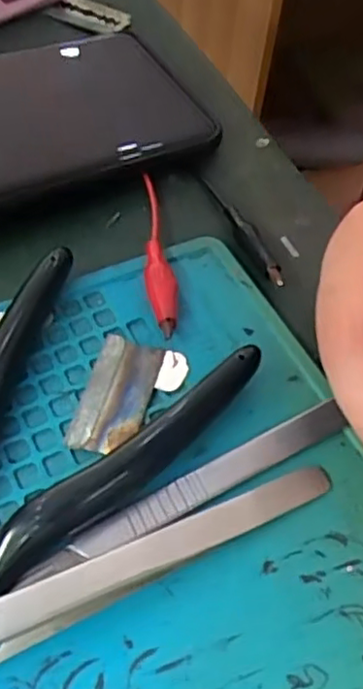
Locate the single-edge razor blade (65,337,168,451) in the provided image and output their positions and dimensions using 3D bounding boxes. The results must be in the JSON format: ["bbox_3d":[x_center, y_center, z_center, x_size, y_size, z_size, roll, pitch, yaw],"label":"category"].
[{"bbox_3d":[-0.018,0.013,0.188,0.019,0.004,0.038,13,53,5],"label":"single-edge razor blade"}]

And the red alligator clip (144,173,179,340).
[{"bbox_3d":[-0.008,-0.033,0.219,0.010,0.008,0.076,-3,53,-7],"label":"red alligator clip"}]

